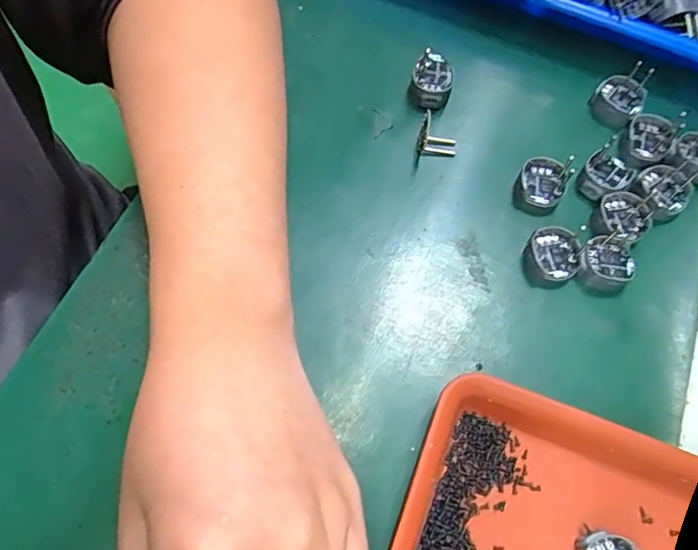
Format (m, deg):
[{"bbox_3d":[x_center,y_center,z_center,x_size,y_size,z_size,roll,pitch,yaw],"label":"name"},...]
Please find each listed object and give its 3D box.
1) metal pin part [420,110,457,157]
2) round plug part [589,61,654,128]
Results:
[{"bbox_3d":[0.052,-0.079,0.297,0.021,0.029,0.011,-2,65,-2],"label":"metal pin part"},{"bbox_3d":[0.163,-0.108,0.314,0.028,0.021,0.033,33,69,13],"label":"round plug part"}]

